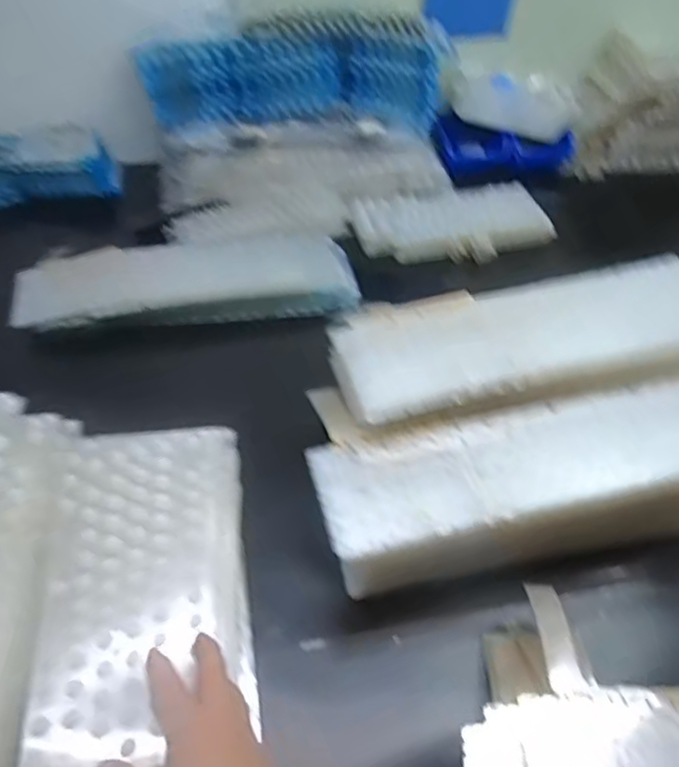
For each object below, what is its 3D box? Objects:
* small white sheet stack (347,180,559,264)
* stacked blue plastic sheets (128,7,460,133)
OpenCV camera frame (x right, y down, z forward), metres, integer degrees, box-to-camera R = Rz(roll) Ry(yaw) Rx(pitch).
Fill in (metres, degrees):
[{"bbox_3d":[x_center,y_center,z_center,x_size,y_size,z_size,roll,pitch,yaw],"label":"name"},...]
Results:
[{"bbox_3d":[0.183,-0.256,1.055,0.316,0.043,0.141,-10,47,-11],"label":"small white sheet stack"},{"bbox_3d":[-0.064,-0.478,1.001,0.467,0.143,0.066,-4,47,-6],"label":"stacked blue plastic sheets"}]

